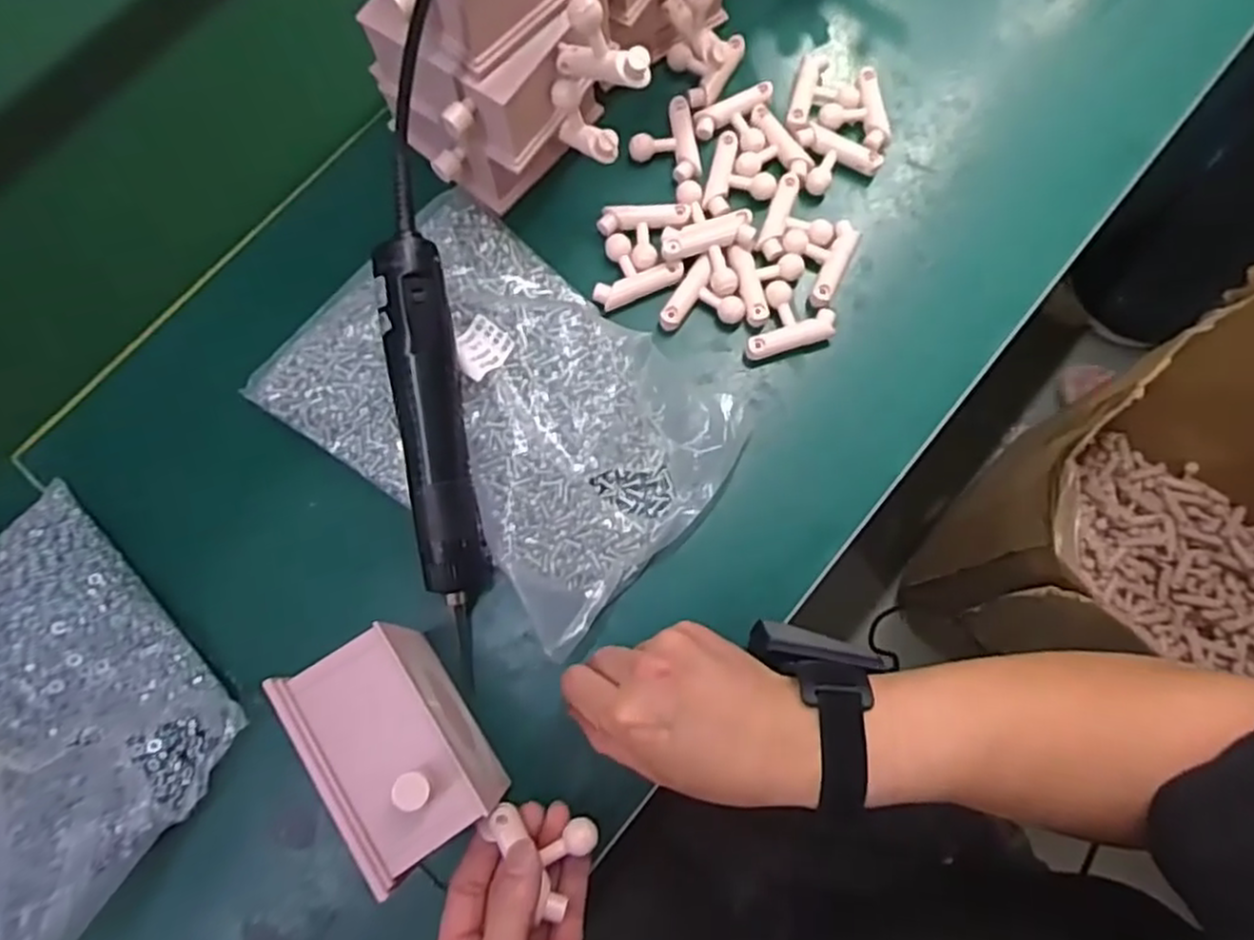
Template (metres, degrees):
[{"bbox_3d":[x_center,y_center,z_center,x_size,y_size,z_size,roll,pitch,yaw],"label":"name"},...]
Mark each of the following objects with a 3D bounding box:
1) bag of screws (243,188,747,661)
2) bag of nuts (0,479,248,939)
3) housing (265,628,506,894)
[{"bbox_3d":[-0.073,-0.049,0.452,0.269,0.039,0.198,38,80,10],"label":"bag of screws"},{"bbox_3d":[-0.320,0.136,0.399,0.196,0.050,0.179,34,79,10],"label":"bag of nuts"},{"bbox_3d":[-0.110,0.134,0.367,0.054,0.101,0.100,-32,77,-6],"label":"housing"}]

